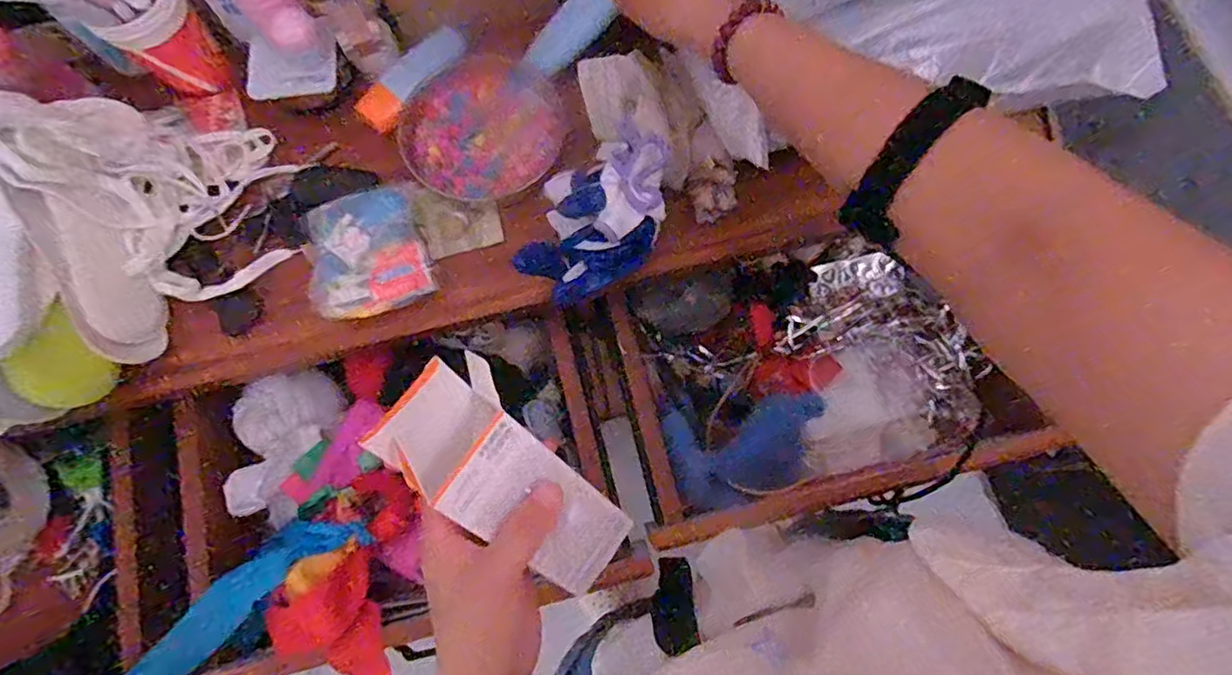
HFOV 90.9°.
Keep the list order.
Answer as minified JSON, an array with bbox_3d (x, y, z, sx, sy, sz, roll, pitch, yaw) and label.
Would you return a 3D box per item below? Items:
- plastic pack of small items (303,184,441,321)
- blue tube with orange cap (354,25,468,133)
[{"bbox_3d":[-0.198,-0.067,0.485,0.096,0.032,0.097,-12,75,-2],"label":"plastic pack of small items"},{"bbox_3d":[-0.177,-0.226,0.521,0.032,0.024,0.105,40,79,11],"label":"blue tube with orange cap"}]

